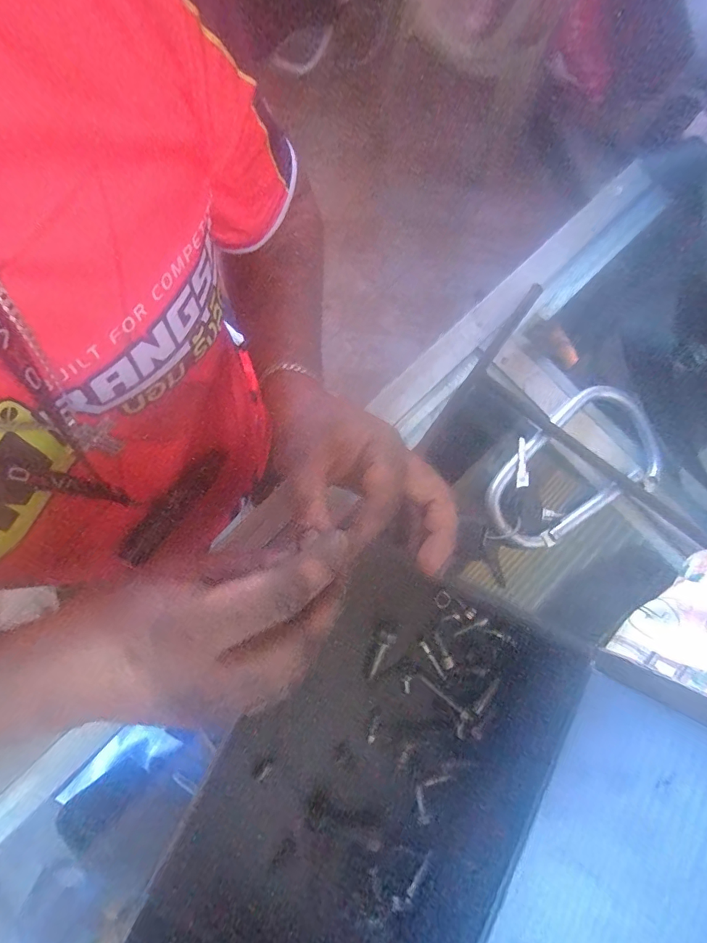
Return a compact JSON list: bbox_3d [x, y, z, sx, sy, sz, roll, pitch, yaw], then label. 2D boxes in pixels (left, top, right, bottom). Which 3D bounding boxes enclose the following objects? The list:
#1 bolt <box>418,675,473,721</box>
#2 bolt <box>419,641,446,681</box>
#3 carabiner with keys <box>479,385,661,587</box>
[{"bbox_3d":[0.066,0.161,0.315,0.044,0.004,0.007,41,83,3],"label":"bolt"},{"bbox_3d":[0.058,0.136,0.317,0.005,0.004,0.030,-34,85,-6],"label":"bolt"},{"bbox_3d":[0.160,0.003,0.340,0.175,0.020,0.085,-33,85,-6],"label":"carabiner with keys"}]

